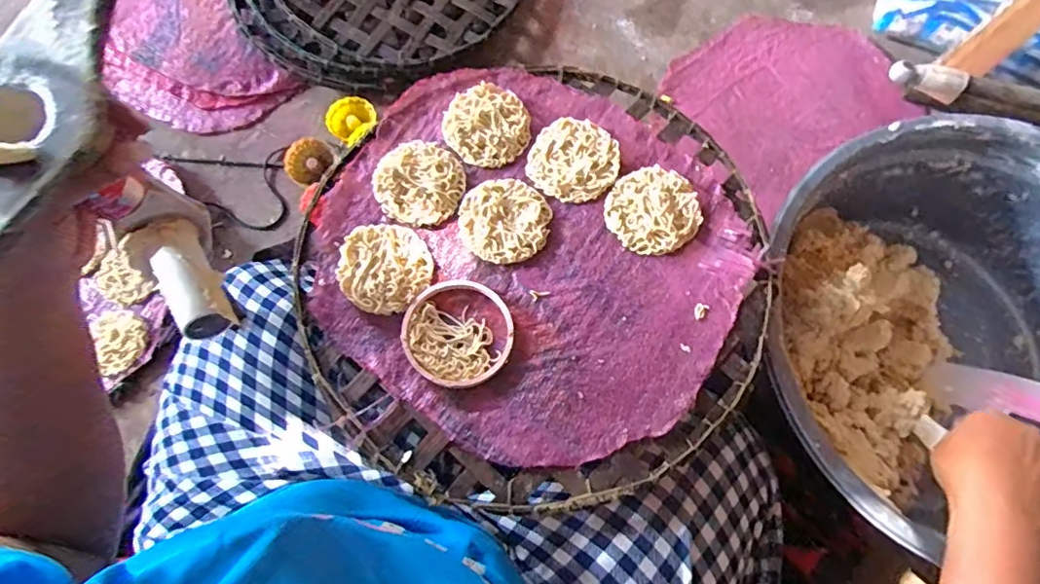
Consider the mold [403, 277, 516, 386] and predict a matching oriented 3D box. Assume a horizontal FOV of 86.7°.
[{"bbox_3d":[-0.049,0.032,0.442,0.089,0.009,0.087,0,74,-1],"label":"mold"}]

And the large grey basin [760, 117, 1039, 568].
[{"bbox_3d":[0.419,0.045,0.560,0.409,0.185,0.397,0,74,-1],"label":"large grey basin"}]

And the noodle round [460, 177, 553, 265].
[{"bbox_3d":[-0.013,-0.062,0.472,0.075,0.007,0.074,-1,74,-1],"label":"noodle round"}]

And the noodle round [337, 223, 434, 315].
[{"bbox_3d":[-0.114,-0.021,0.460,0.078,0.007,0.074,0,74,-1],"label":"noodle round"}]

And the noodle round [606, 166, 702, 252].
[{"bbox_3d":[0.114,-0.070,0.470,0.074,0.009,0.073,0,74,-1],"label":"noodle round"}]

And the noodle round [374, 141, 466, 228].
[{"bbox_3d":[-0.087,-0.097,0.478,0.075,0.008,0.075,0,74,-1],"label":"noodle round"}]

